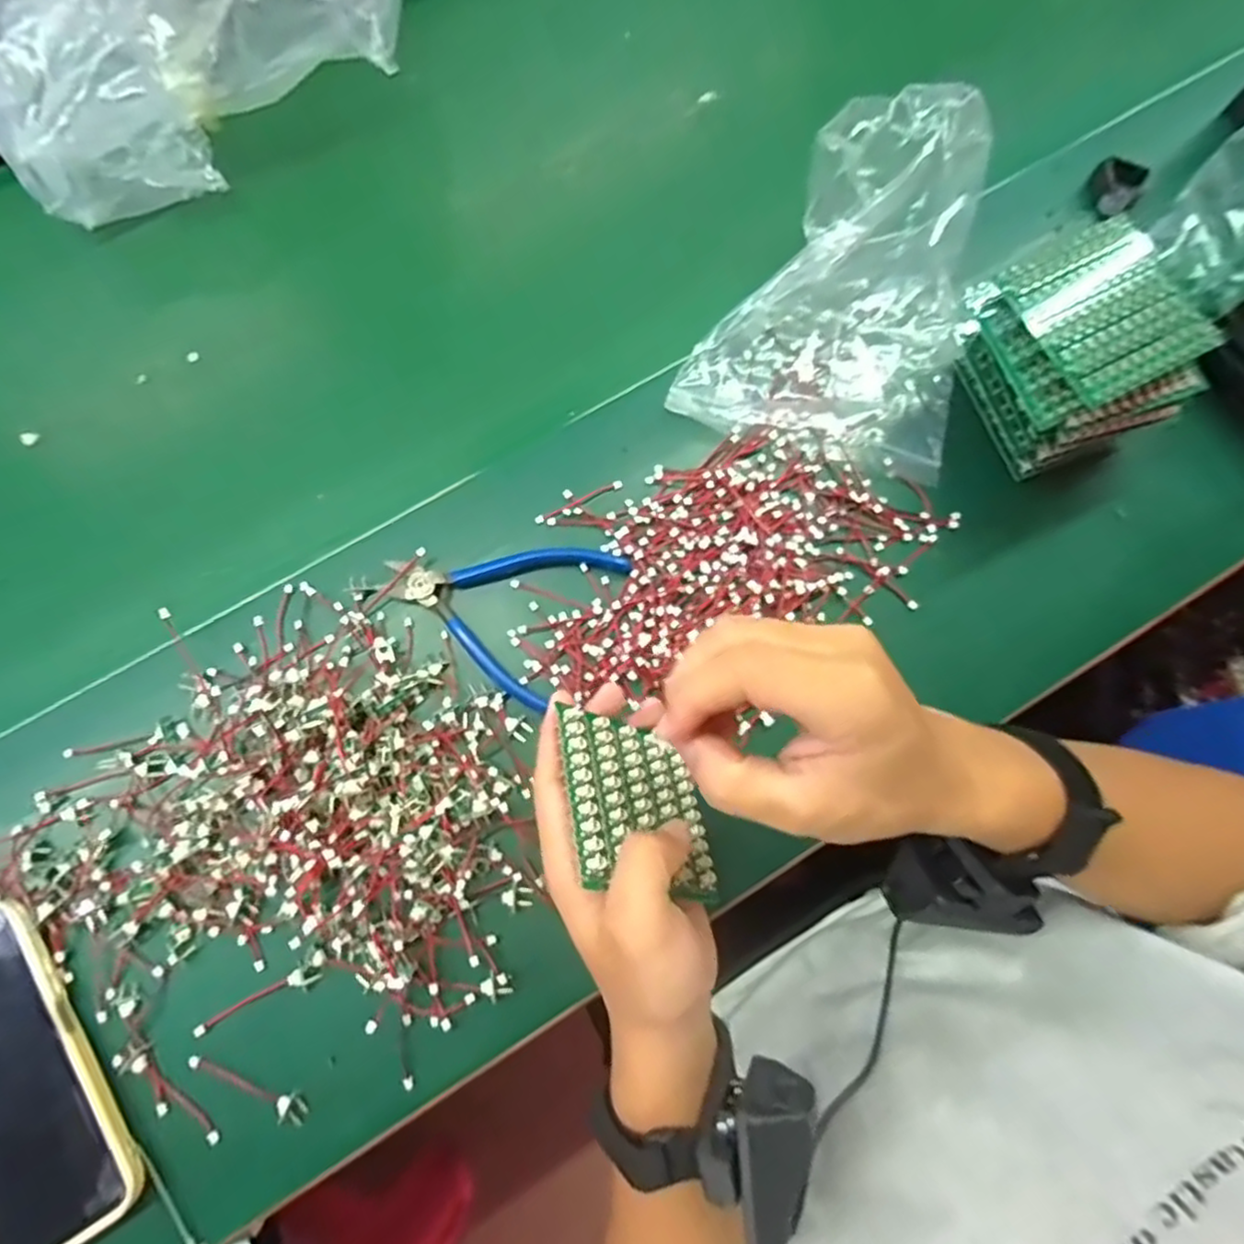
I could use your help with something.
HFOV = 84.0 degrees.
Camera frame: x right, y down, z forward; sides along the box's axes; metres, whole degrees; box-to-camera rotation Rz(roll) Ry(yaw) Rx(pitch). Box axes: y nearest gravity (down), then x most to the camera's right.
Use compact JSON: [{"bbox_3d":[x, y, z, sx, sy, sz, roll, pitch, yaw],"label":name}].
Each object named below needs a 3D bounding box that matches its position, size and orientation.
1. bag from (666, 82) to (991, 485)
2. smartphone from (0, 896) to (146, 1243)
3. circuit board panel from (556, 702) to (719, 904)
[{"bbox_3d":[0.137,-0.216,0.419,0.169,0.066,0.216,13,79,1],"label":"bag"},{"bbox_3d":[-0.312,0.234,0.349,0.081,0.015,0.168,-33,82,-7],"label":"smartphone"},{"bbox_3d":[0.009,0.081,0.313,0.005,0.083,0.077,-36,47,31],"label":"circuit board panel"}]

